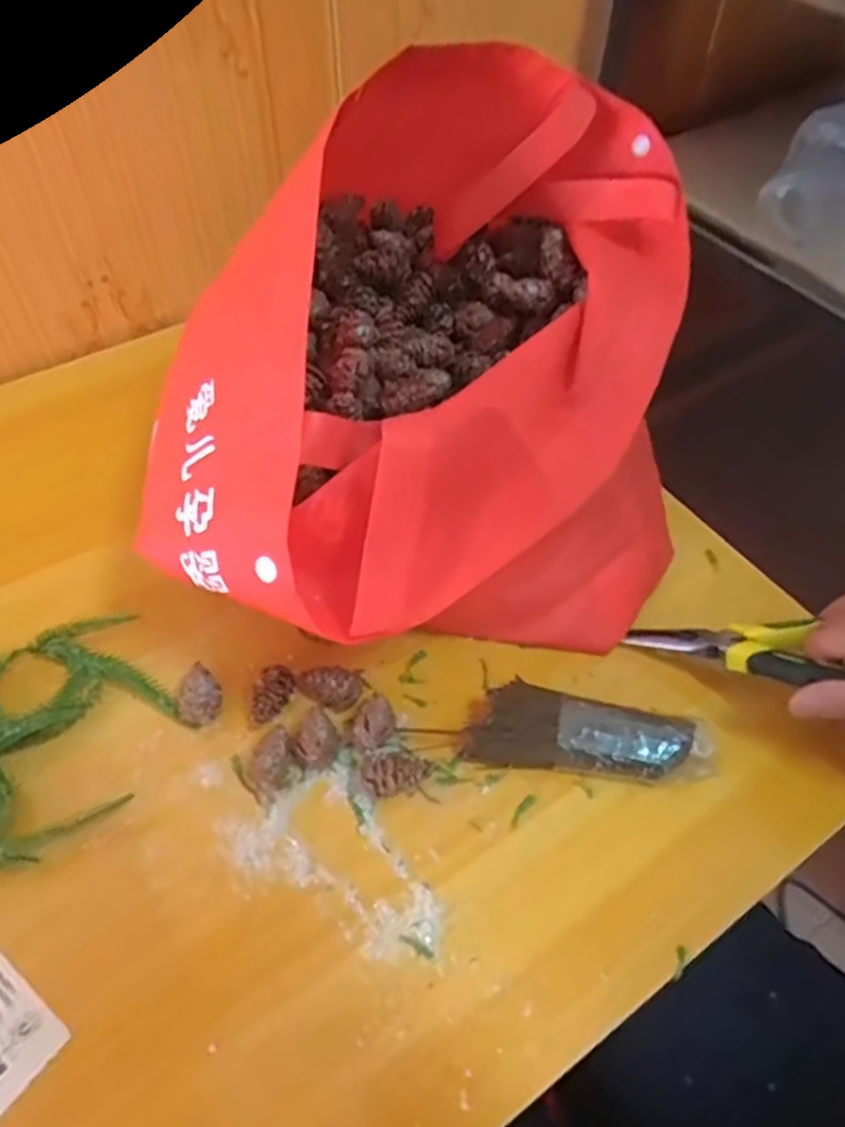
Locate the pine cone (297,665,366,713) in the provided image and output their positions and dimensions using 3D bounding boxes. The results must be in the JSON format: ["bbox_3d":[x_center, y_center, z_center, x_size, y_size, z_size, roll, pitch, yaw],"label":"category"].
[{"bbox_3d":[-0.053,0.067,0.428,0.039,0.020,0.024,6,53,3],"label":"pine cone"}]

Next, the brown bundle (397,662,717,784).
[{"bbox_3d":[0.083,0.091,0.414,0.151,0.027,0.047,9,53,5],"label":"brown bundle"}]

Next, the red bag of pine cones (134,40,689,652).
[{"bbox_3d":[0.012,-0.104,0.451,0.272,0.200,0.359,5,53,2],"label":"red bag of pine cones"}]

